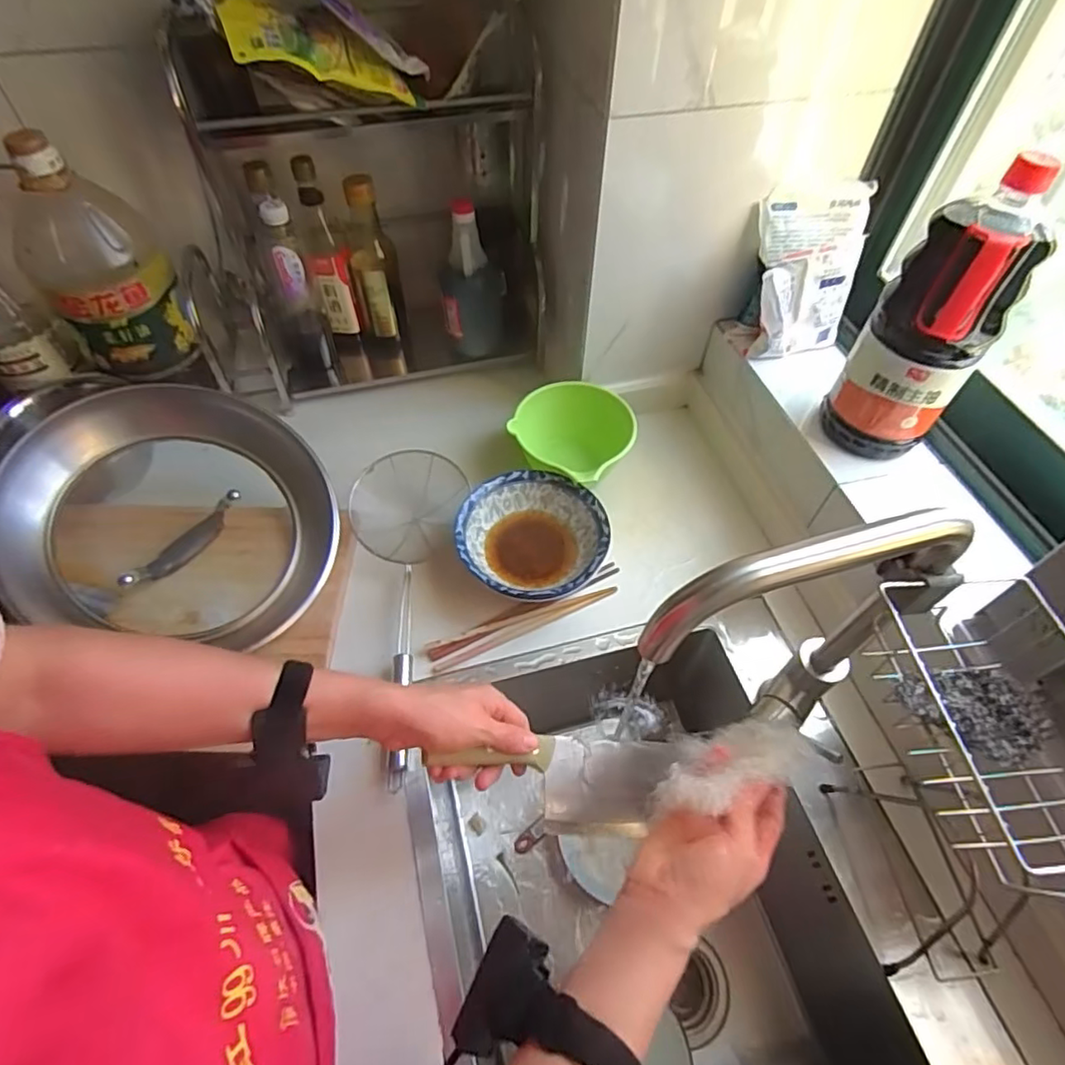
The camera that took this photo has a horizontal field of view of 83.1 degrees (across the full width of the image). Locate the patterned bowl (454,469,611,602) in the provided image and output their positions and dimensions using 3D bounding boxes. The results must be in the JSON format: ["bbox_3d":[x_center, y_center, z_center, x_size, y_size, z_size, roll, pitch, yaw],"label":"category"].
[{"bbox_3d":[-0.001,0.014,0.731,0.173,0.068,0.171,1,54,-1],"label":"patterned bowl"}]

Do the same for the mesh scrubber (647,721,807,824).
[{"bbox_3d":[0.144,0.180,0.467,0.124,0.061,0.059,-16,56,-13],"label":"mesh scrubber"}]

